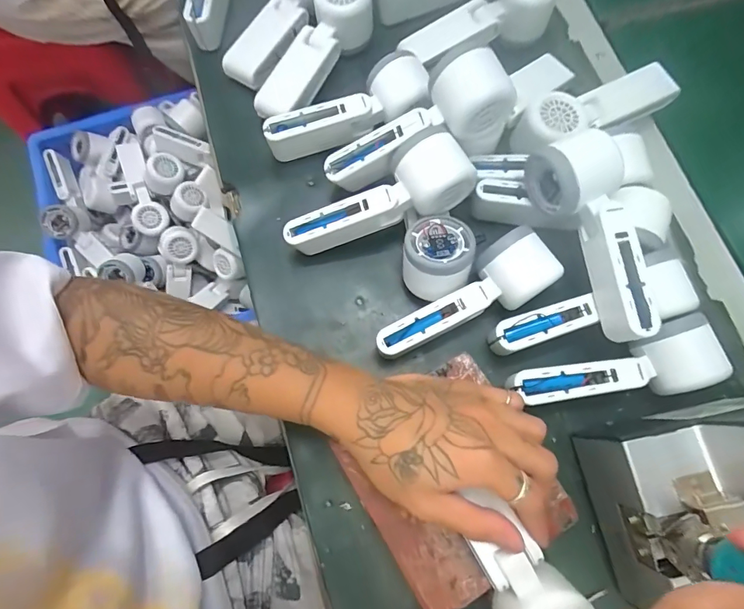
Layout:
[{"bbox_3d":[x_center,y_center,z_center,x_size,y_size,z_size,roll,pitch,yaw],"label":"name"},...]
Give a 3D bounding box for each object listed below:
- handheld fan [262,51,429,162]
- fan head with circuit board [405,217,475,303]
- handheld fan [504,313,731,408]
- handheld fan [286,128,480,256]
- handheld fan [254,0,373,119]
[{"bbox_3d":[-0.021,-0.181,0.408,0.166,0.054,0.044,-24,76,-7],"label":"handheld fan"},{"bbox_3d":[0.055,-0.040,0.362,0.058,0.049,0.065,-5,75,-2],"label":"fan head with circuit board"},{"bbox_3d":[0.191,0.058,0.337,0.155,0.049,0.052,-17,76,-6],"label":"handheld fan"},{"bbox_3d":[0.005,-0.089,0.369,0.165,0.057,0.051,-21,65,14],"label":"handheld fan"},{"bbox_3d":[-0.059,-0.245,0.412,0.052,0.054,0.151,31,76,7],"label":"handheld fan"}]

